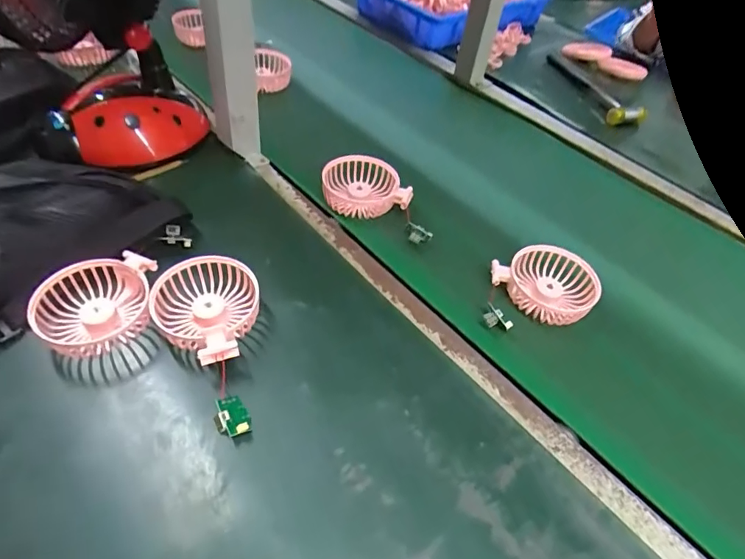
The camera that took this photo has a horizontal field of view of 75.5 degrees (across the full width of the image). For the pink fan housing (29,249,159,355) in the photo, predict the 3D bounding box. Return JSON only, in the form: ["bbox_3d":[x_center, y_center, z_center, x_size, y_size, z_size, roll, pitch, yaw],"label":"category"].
[{"bbox_3d":[-0.236,0.025,0.418,0.100,0.041,0.079,-18,53,-22],"label":"pink fan housing"}]

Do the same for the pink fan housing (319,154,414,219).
[{"bbox_3d":[-0.008,-0.110,0.567,0.098,0.035,0.071,1,48,-6],"label":"pink fan housing"}]

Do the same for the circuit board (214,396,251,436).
[{"bbox_3d":[-0.108,0.106,0.370,0.025,0.016,0.030,-16,52,-20],"label":"circuit board"}]

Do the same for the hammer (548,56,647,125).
[{"bbox_3d":[0.383,-0.333,0.833,0.058,0.032,0.230,-8,50,-14],"label":"hammer"}]

